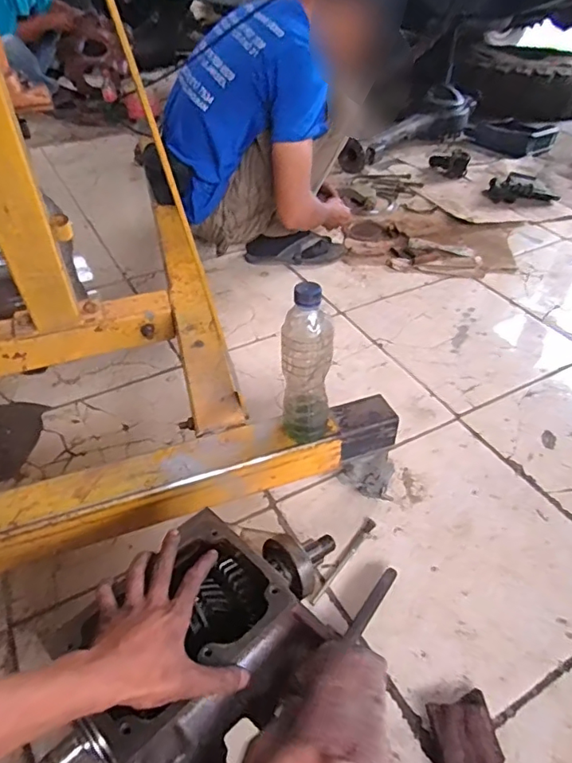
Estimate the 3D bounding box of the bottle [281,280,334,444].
[{"bbox_3d":[0.026,-0.017,0.675,0.064,0.220,0.058,4,43,3],"label":"bottle"}]

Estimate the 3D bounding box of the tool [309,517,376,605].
[{"bbox_3d":[0.086,0.264,0.782,0.017,0.010,0.166,27,48,25],"label":"tool"}]

